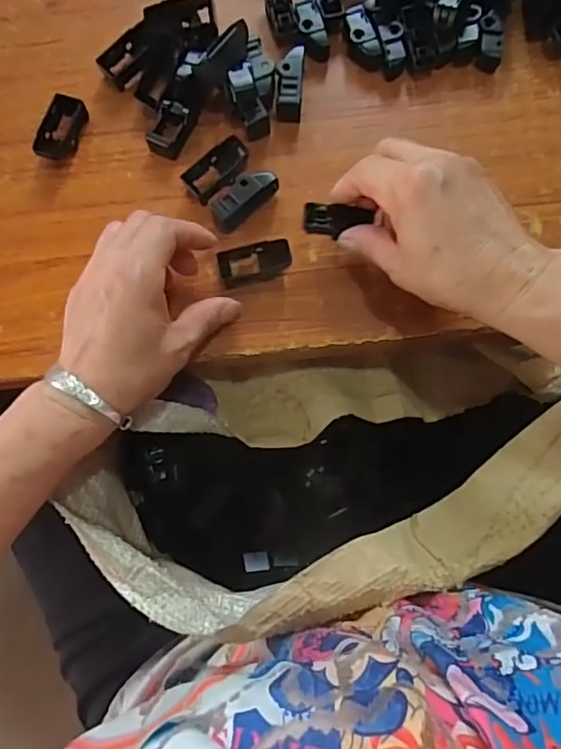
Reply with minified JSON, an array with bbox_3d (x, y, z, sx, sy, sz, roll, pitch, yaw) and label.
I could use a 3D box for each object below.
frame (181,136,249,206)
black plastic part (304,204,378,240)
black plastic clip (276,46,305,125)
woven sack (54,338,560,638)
[{"bbox_3d":[-0.046,-0.148,0.409,0.052,0.016,0.024,-44,82,-5],"label":"frame"},{"bbox_3d":[0.039,-0.104,0.376,0.045,0.010,0.020,-5,80,-5],"label":"black plastic part"},{"bbox_3d":[0.008,-0.213,0.414,0.018,0.025,0.043,4,81,3],"label":"black plastic clip"},{"bbox_3d":[0.032,0.071,0.419,0.353,0.167,0.177,-8,80,1],"label":"woven sack"}]

